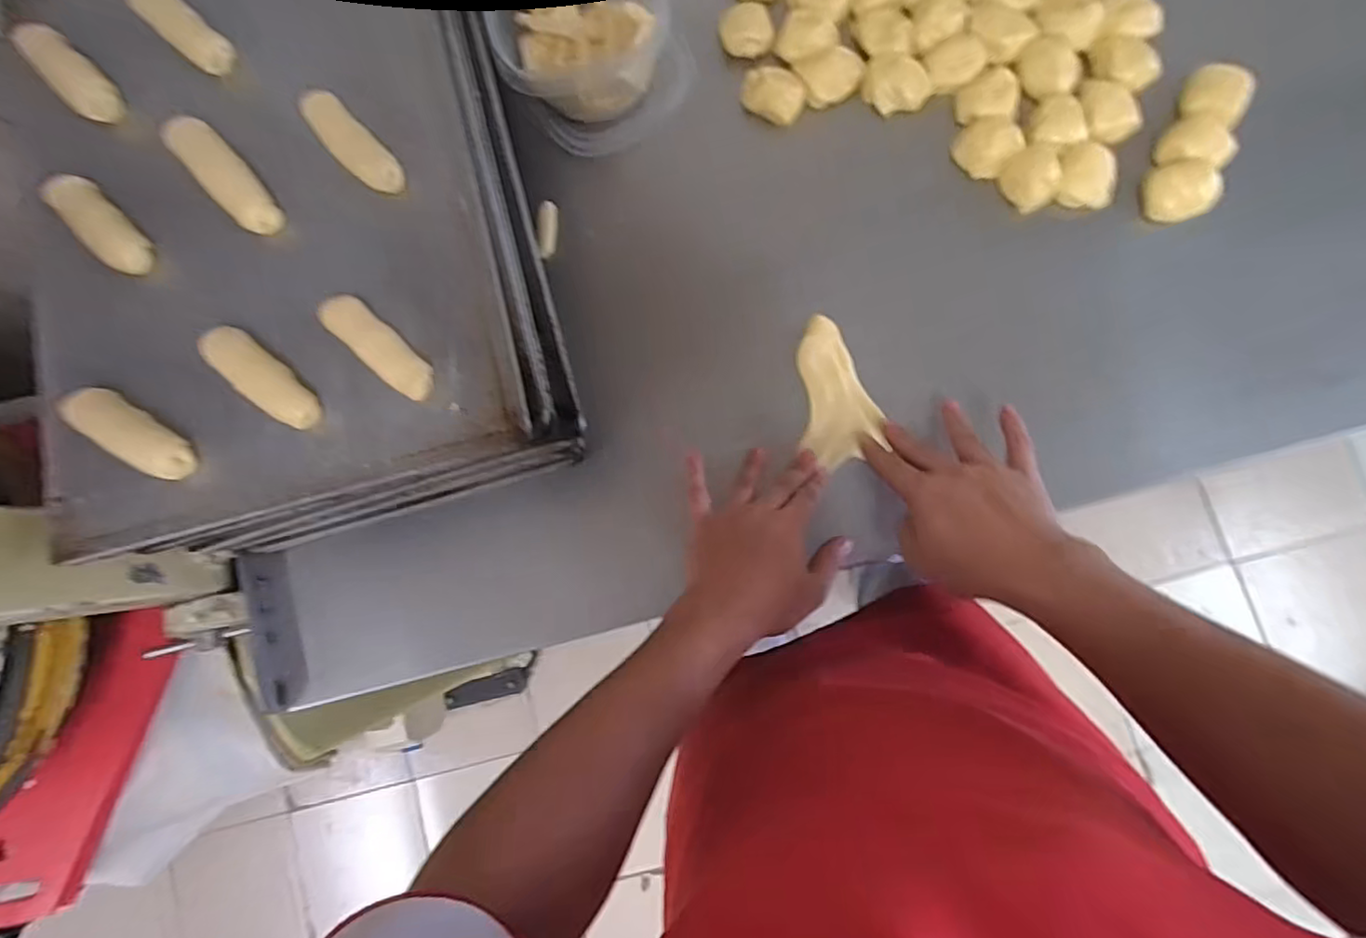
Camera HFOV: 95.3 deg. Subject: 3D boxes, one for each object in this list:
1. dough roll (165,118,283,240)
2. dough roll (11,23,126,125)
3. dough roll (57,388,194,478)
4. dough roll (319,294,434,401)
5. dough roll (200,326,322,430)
[{"bbox_3d":[-0.322,-0.206,0.436,0.029,0.021,0.100,-44,81,0],"label":"dough roll"},{"bbox_3d":[-0.462,-0.301,0.466,0.121,0.018,0.030,43,89,9],"label":"dough roll"},{"bbox_3d":[-0.367,-0.024,0.411,0.089,0.018,0.026,30,87,9],"label":"dough roll"},{"bbox_3d":[-0.199,-0.081,0.408,0.087,0.022,0.023,43,89,9],"label":"dough roll"},{"bbox_3d":[-0.277,-0.061,0.410,0.089,0.021,0.026,37,88,9],"label":"dough roll"}]

